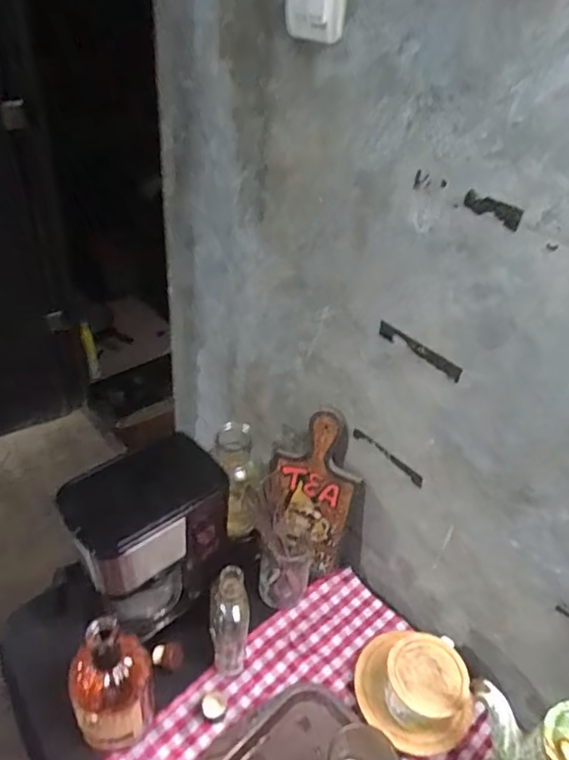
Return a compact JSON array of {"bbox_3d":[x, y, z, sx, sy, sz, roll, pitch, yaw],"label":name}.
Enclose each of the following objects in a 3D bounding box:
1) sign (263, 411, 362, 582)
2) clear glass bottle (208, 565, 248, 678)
[{"bbox_3d":[0.041,0.175,0.858,0.142,0.257,0.028,25,21,13],"label":"sign"},{"bbox_3d":[-0.074,0.325,0.738,0.049,0.157,0.060,-5,39,-13],"label":"clear glass bottle"}]

